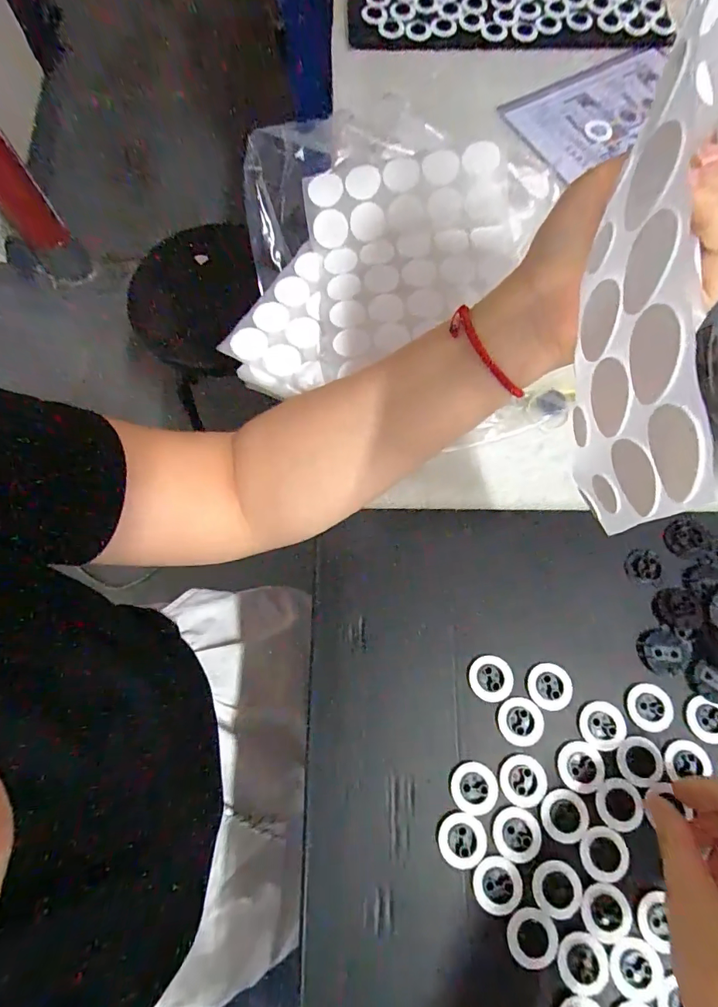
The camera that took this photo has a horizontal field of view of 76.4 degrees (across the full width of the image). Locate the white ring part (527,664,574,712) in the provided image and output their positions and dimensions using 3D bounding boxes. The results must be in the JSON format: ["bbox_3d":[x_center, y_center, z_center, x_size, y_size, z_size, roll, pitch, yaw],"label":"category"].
[{"bbox_3d":[0.126,0.121,0.299,0.030,0.004,0.028,7,72,2],"label":"white ring part"}]

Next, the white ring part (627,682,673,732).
[{"bbox_3d":[0.190,0.132,0.295,0.027,0.004,0.028,0,72,0],"label":"white ring part"}]

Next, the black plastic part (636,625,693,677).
[{"bbox_3d":[0.204,0.099,0.305,0.032,0.004,0.030,0,72,0],"label":"black plastic part"}]

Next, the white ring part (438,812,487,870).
[{"bbox_3d":[0.063,0.203,0.275,0.028,0.004,0.028,1,72,0],"label":"white ring part"}]

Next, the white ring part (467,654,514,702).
[{"bbox_3d":[0.088,0.116,0.302,0.028,0.004,0.029,0,72,0],"label":"white ring part"}]

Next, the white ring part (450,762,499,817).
[{"bbox_3d":[0.072,0.177,0.283,0.029,0.004,0.028,4,72,1],"label":"white ring part"}]

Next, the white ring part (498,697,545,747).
[{"bbox_3d":[0.105,0.141,0.293,0.028,0.004,0.028,0,72,0],"label":"white ring part"}]

